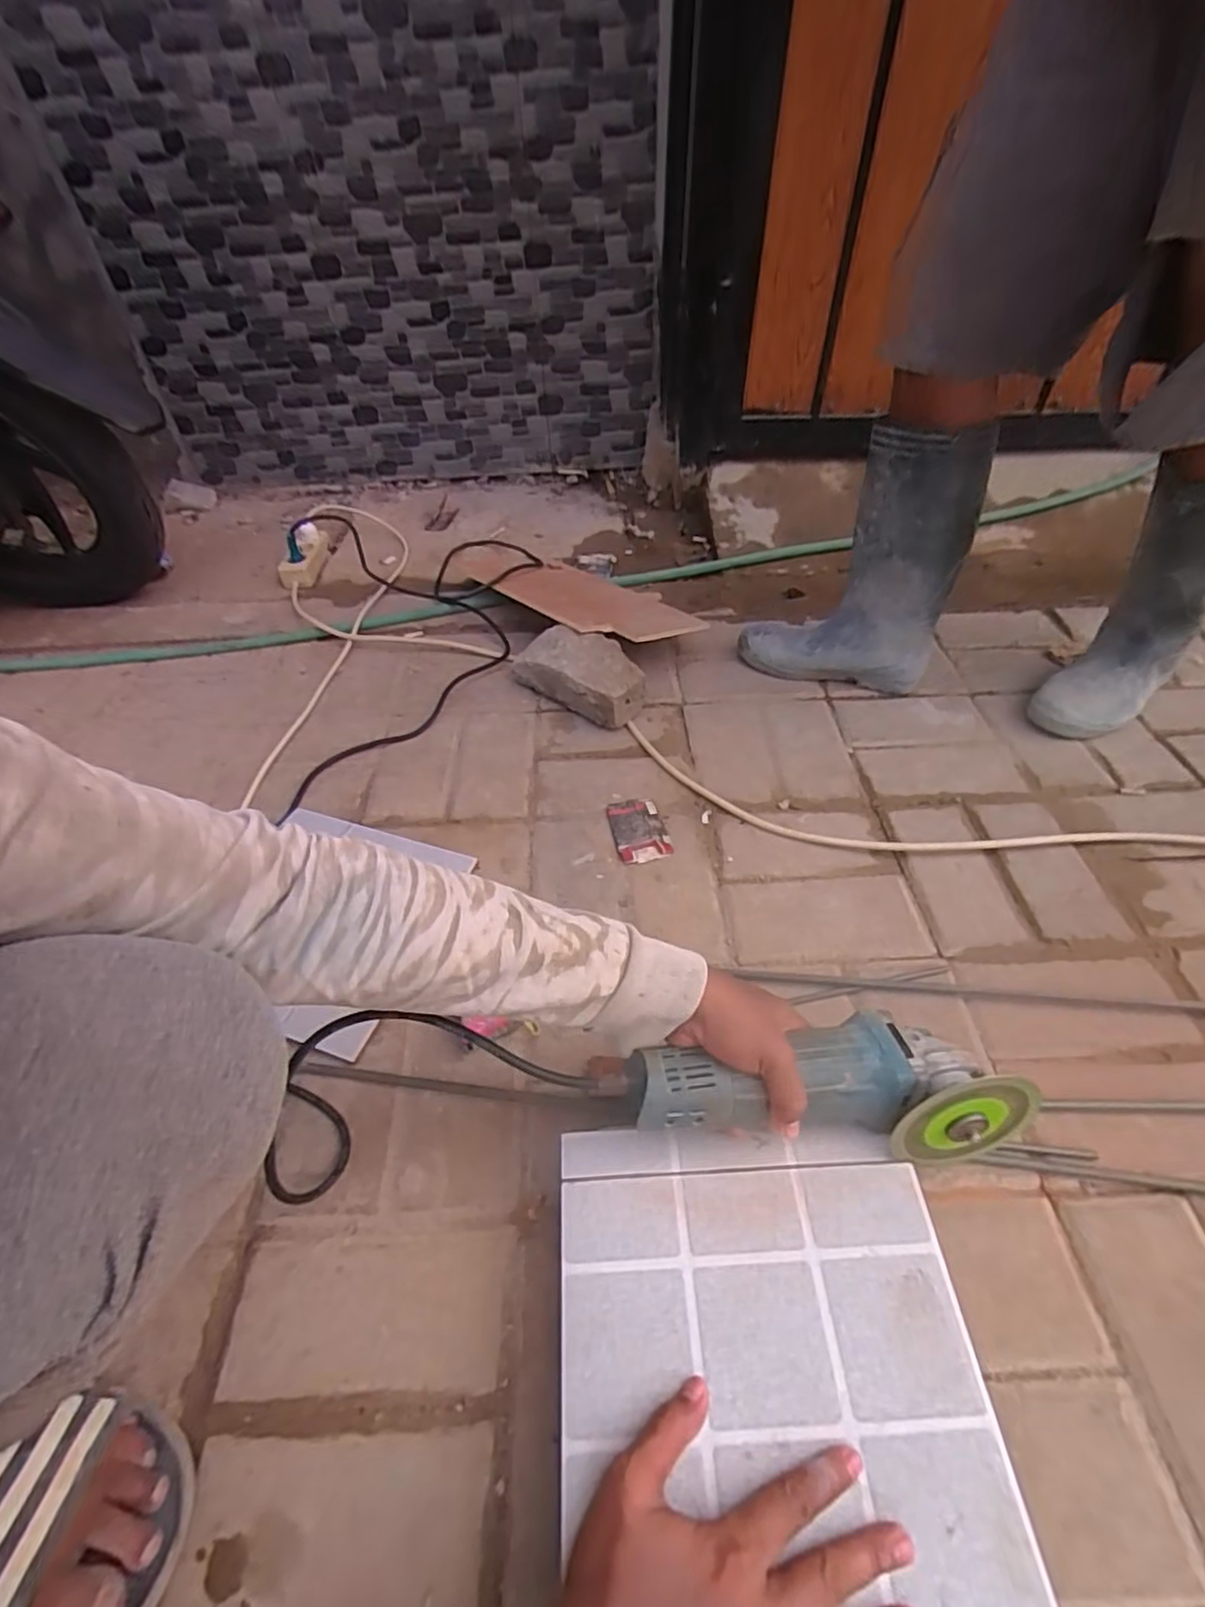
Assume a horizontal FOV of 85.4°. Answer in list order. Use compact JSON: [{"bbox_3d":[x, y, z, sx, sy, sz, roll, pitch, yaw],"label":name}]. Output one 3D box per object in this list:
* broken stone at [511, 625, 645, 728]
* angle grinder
[{"bbox_3d":[-0.033,-0.186,0.948,0.200,0.086,0.088,28,54,26],"label":"broken stone"},{"bbox_3d":[0.154,0.198,0.467,0.278,0.080,0.077,2,47,-3],"label":"angle grinder"}]

